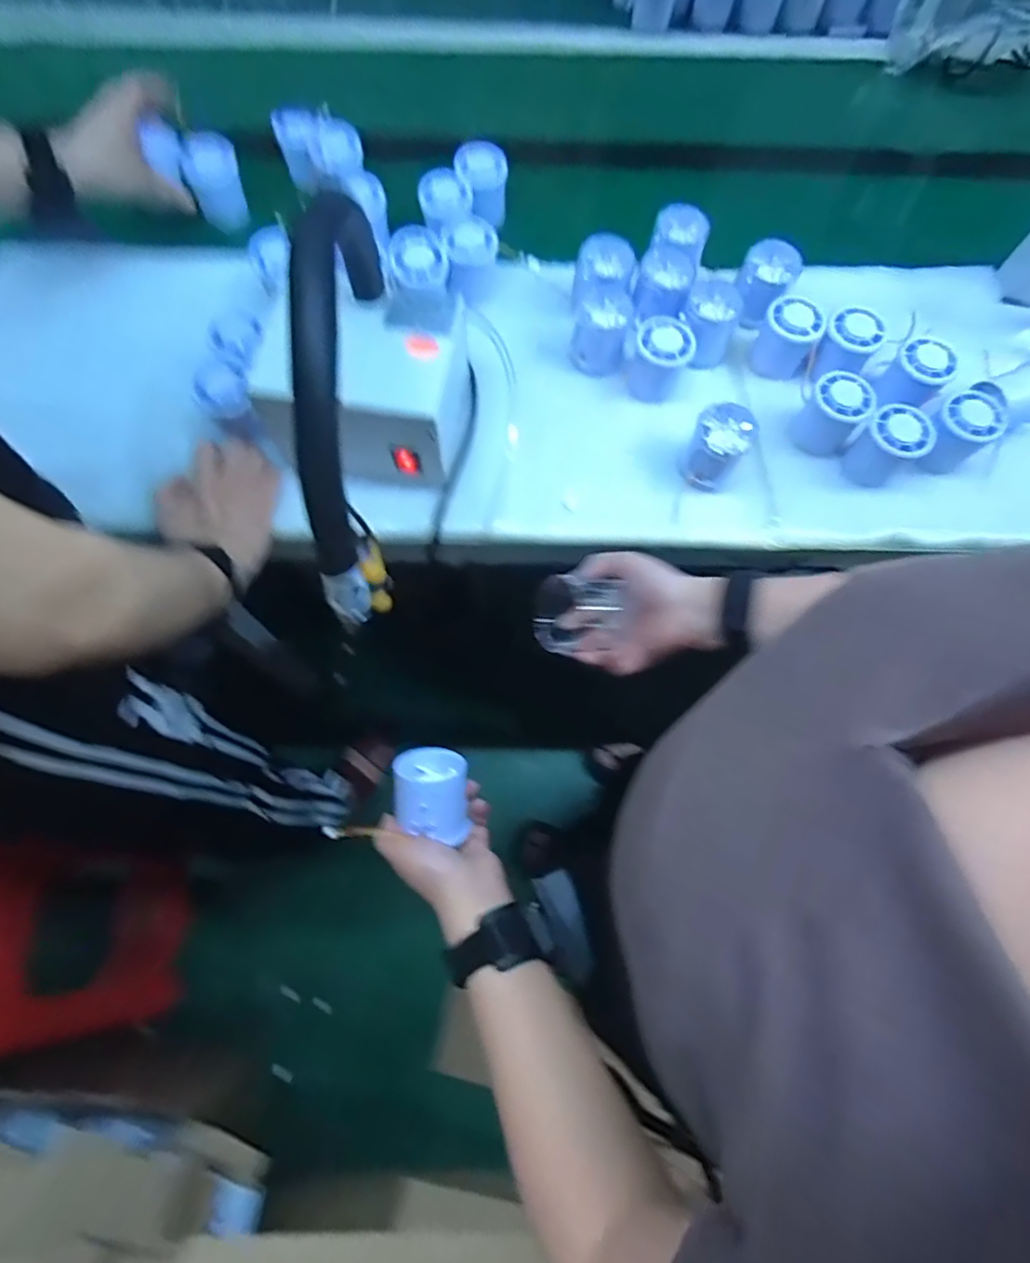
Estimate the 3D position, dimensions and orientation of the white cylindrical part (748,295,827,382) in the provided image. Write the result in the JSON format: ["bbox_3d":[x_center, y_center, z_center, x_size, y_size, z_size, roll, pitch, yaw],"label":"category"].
[{"bbox_3d":[0.271,-0.294,0.604,0.053,0.052,0.054,1,71,-2],"label":"white cylindrical part"}]

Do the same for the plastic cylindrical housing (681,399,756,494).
[{"bbox_3d":[0.185,-0.168,0.559,0.050,0.063,0.051,1,71,-2],"label":"plastic cylindrical housing"}]

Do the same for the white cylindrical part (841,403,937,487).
[{"bbox_3d":[0.348,-0.173,0.566,0.047,0.061,0.053,-40,77,-14],"label":"white cylindrical part"}]

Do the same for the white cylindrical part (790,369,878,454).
[{"bbox_3d":[0.301,-0.206,0.576,0.051,0.056,0.053,1,71,-2],"label":"white cylindrical part"}]

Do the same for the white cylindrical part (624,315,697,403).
[{"bbox_3d":[0.142,-0.268,0.588,0.055,0.064,0.051,1,71,-2],"label":"white cylindrical part"}]

